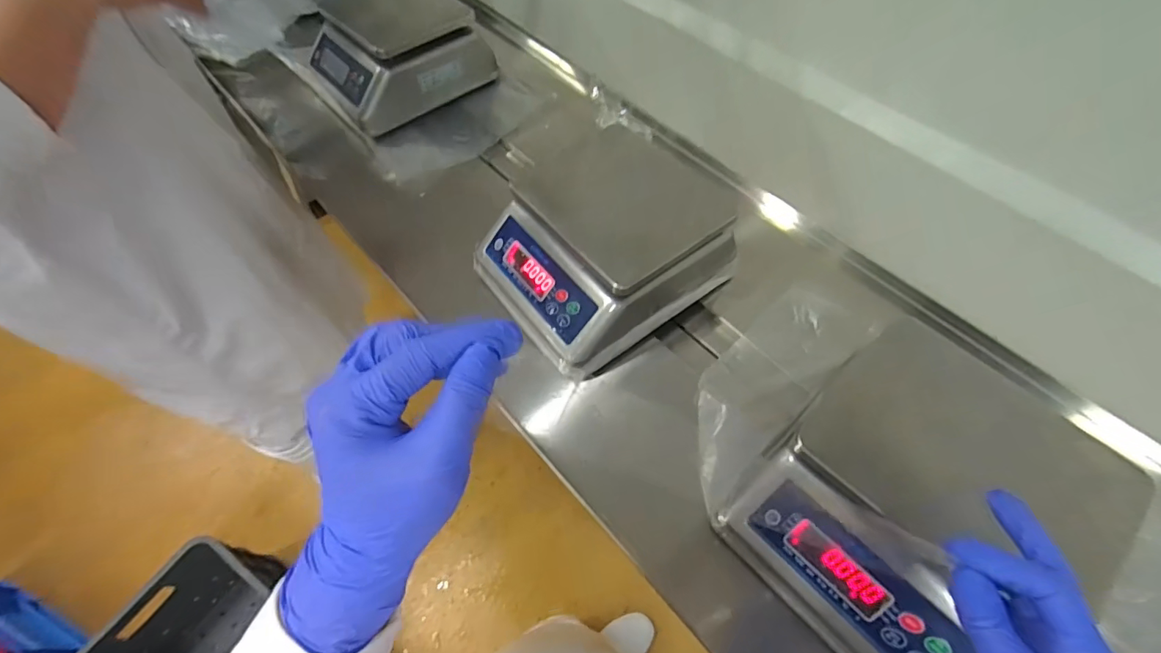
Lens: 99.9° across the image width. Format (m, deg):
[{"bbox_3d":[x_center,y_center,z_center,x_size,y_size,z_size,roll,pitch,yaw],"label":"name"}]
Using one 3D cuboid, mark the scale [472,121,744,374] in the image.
[{"bbox_3d":[0.024,-0.104,0.618,0.258,0.122,0.229,-34,63,-19],"label":"scale"}]

